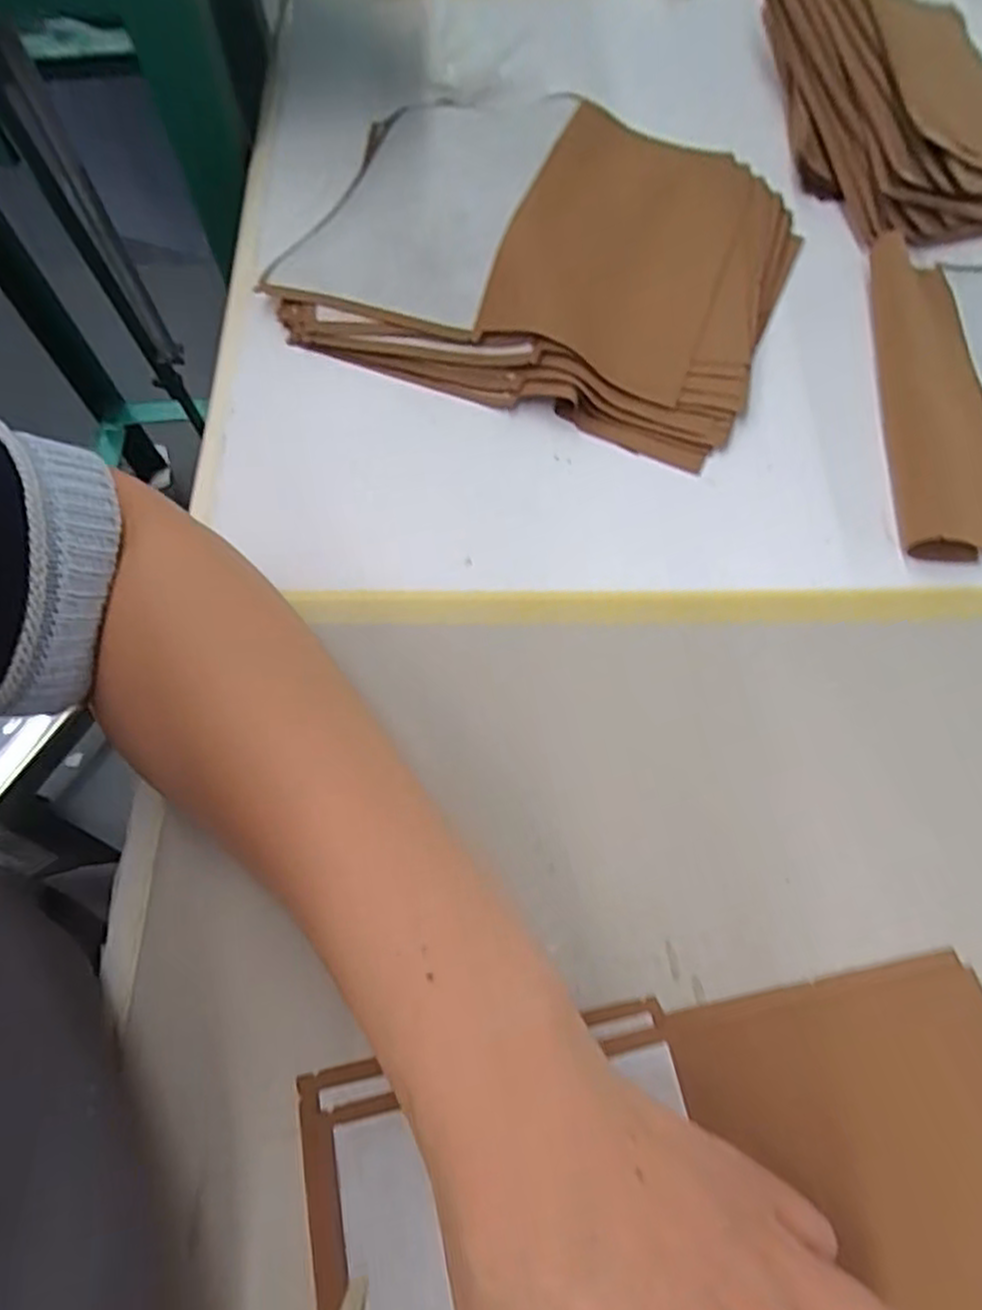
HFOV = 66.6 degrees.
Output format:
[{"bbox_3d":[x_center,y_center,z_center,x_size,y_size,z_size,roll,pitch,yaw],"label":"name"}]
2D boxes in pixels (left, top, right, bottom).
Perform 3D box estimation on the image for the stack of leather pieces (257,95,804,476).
[{"bbox_3d":[0.030,-0.218,0.384,0.238,0.035,0.202,20,67,9],"label":"stack of leather pieces"}]

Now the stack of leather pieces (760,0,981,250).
[{"bbox_3d":[0.233,-0.312,0.415,0.132,0.053,0.179,-14,65,-5],"label":"stack of leather pieces"}]

